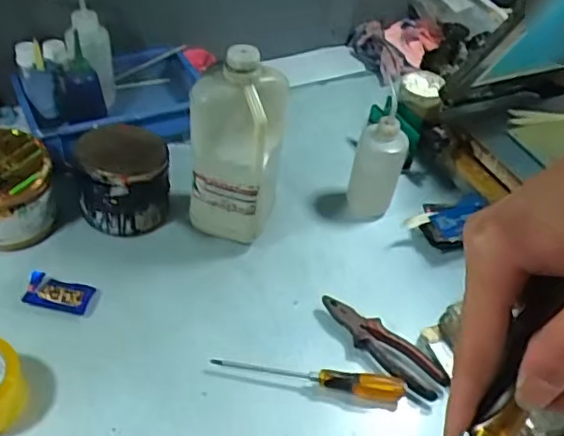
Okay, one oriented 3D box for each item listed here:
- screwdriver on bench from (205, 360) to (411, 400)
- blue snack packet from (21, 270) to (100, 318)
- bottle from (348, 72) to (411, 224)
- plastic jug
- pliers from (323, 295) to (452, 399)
[{"bbox_3d":[0.034,0.197,0.776,0.240,0.024,0.030,9,45,2],"label":"screwdriver on bench"},{"bbox_3d":[-0.299,0.102,0.837,0.099,0.010,0.050,13,46,6],"label":"blue snack packet"},{"bbox_3d":[0.150,-0.092,0.940,0.073,0.204,0.057,17,46,10],"label":"bottle"},{"bbox_3d":[-0.060,-0.093,0.864,0.120,0.283,0.103,11,46,4],"label":"plastic jug"},{"bbox_3d":[0.131,0.165,0.820,0.052,0.017,0.191,-33,58,-32],"label":"pliers"}]

